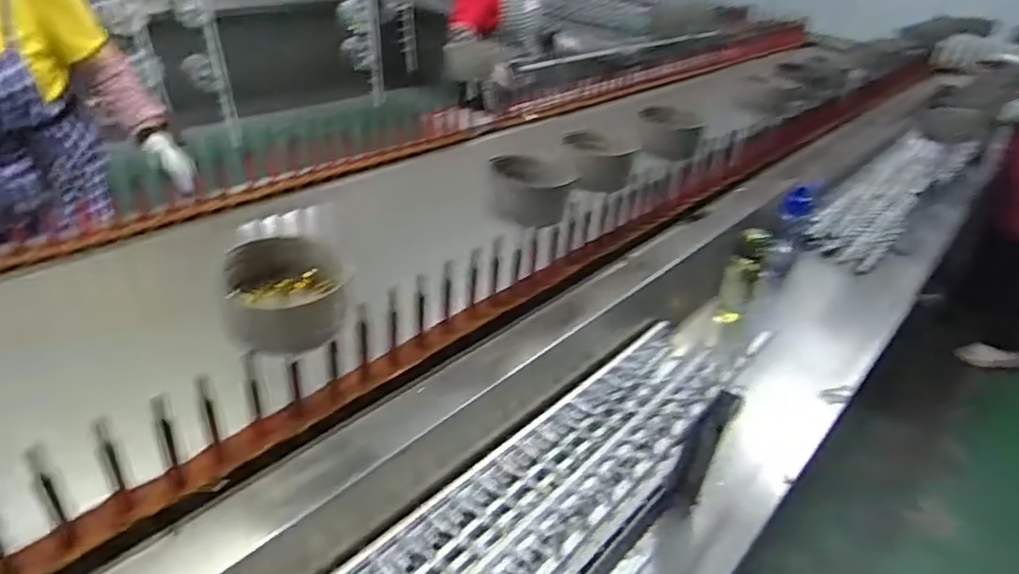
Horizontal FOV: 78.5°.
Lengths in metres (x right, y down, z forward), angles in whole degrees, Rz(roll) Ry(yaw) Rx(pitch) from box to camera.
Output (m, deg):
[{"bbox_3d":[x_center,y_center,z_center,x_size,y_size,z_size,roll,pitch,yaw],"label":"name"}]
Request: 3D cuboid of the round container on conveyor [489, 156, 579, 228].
[{"bbox_3d":[0.034,-0.147,0.948,0.121,0.091,0.124,1,35,0],"label":"round container on conveyor"}]

